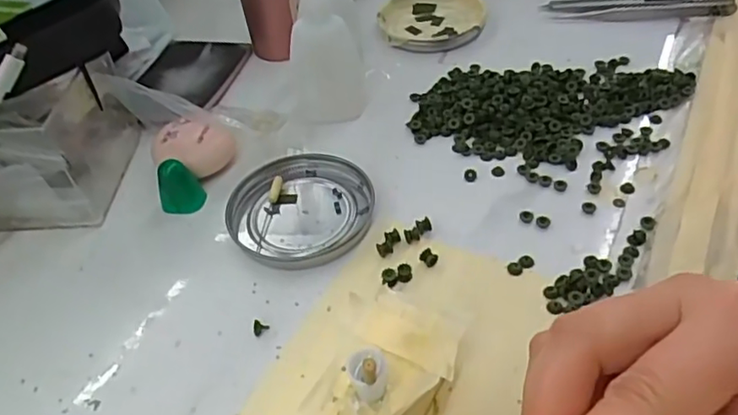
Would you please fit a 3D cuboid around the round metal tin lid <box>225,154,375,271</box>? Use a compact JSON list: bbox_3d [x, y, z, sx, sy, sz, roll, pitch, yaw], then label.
[{"bbox_3d":[-0.037,0.000,0.331,0.076,0.008,0.076,-4,46,4],"label":"round metal tin lid"}]

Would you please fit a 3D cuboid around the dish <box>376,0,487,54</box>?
[{"bbox_3d":[0.048,-0.148,0.465,0.078,0.010,0.089,-1,46,6],"label":"dish"}]

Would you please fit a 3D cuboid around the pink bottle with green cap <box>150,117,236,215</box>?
[{"bbox_3d":[-0.102,-0.028,0.354,0.047,0.026,0.052,-17,46,-9],"label":"pink bottle with green cap"}]

